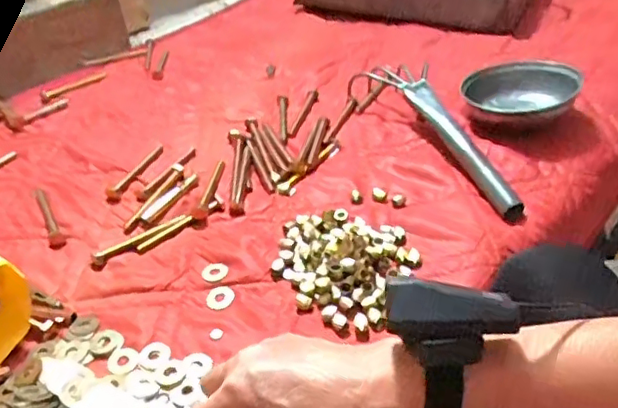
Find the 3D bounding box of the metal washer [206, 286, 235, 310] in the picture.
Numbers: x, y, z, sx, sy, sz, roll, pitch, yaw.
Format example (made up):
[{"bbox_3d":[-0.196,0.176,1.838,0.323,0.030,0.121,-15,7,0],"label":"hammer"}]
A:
[{"bbox_3d":[-0.079,0.083,0.517,0.027,0.005,0.025,-6,49,7],"label":"metal washer"}]

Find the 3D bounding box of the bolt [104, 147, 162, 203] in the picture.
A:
[{"bbox_3d":[-0.200,-0.037,0.668,0.020,0.014,0.097,13,41,20],"label":"bolt"}]

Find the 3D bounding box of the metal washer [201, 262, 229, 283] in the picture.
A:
[{"bbox_3d":[-0.086,0.062,0.536,0.024,0.004,0.022,-12,39,-10],"label":"metal washer"}]

